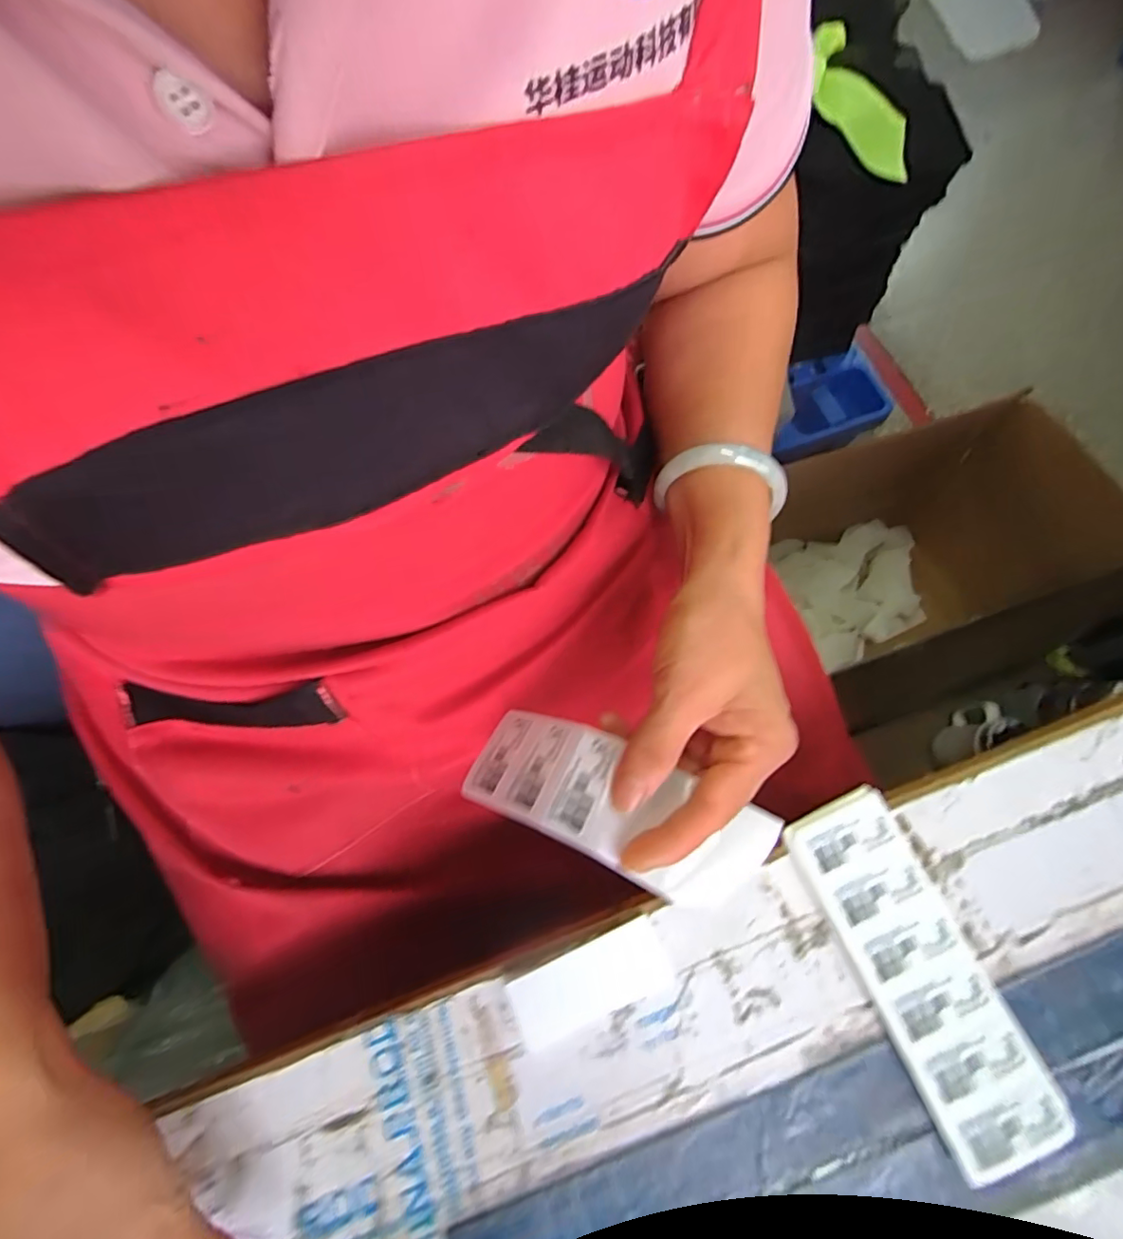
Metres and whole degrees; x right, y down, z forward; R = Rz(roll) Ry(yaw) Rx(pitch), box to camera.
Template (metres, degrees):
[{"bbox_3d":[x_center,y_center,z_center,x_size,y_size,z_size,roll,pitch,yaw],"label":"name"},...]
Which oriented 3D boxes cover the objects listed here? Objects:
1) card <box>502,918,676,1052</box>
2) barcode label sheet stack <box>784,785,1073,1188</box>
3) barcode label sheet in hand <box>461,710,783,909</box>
[{"bbox_3d":[0.014,0.180,0.267,0.077,0.004,0.033,-21,78,-6],"label":"card"},{"bbox_3d":[0.171,0.168,0.262,0.056,0.014,0.158,-23,72,-5],"label":"barcode label sheet stack"},{"bbox_3d":[0.022,0.085,0.251,0.141,0.032,0.053,20,73,16],"label":"barcode label sheet in hand"}]

